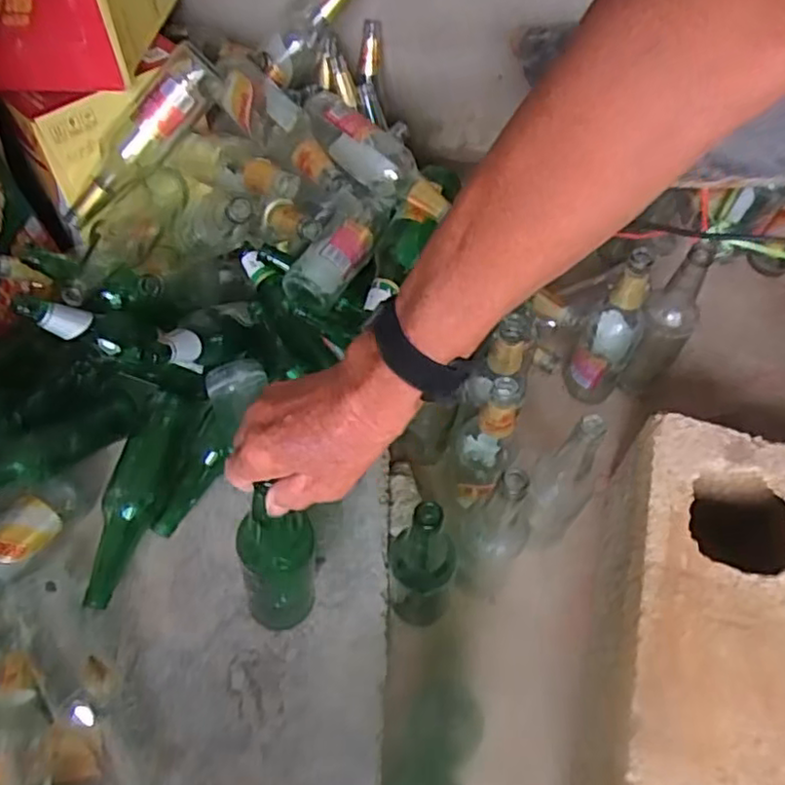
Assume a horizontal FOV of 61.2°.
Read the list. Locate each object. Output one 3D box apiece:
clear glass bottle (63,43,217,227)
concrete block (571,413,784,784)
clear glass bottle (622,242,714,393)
[{"bbox_3d":[-0.317,-0.308,0.815,0.263,0.055,0.062,-43,63,13],"label":"clear glass bottle"},{"bbox_3d":[0.314,0.245,0.670,0.185,0.195,0.376,14,59,8],"label":"concrete block"},{"bbox_3d":[0.338,-0.085,0.820,0.059,0.271,0.061,32,62,17],"label":"clear glass bottle"}]

